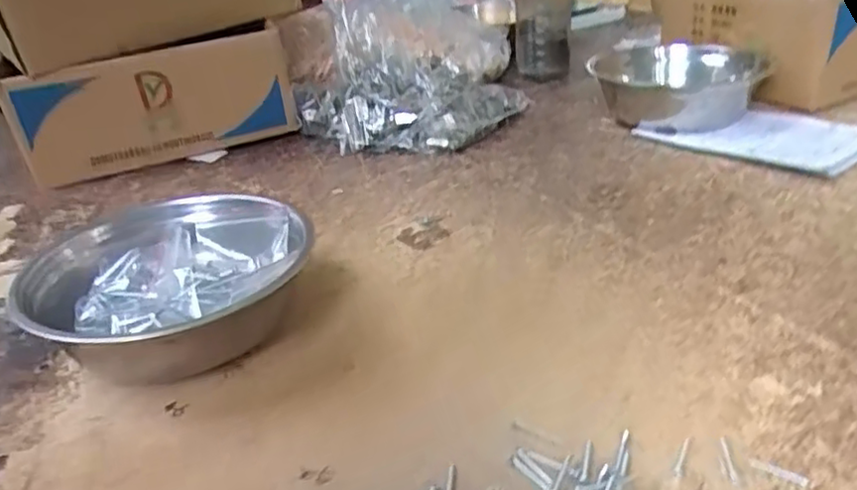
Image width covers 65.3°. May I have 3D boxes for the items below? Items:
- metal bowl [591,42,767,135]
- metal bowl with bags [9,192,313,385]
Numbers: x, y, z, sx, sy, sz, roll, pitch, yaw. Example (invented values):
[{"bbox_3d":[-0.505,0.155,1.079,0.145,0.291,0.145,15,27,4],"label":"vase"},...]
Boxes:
[{"bbox_3d":[0.305,-0.196,0.836,0.182,0.070,0.182,-4,29,2],"label":"metal bowl"},{"bbox_3d":[-0.183,0.031,0.492,0.182,0.068,0.197,-4,29,2],"label":"metal bowl with bags"}]

